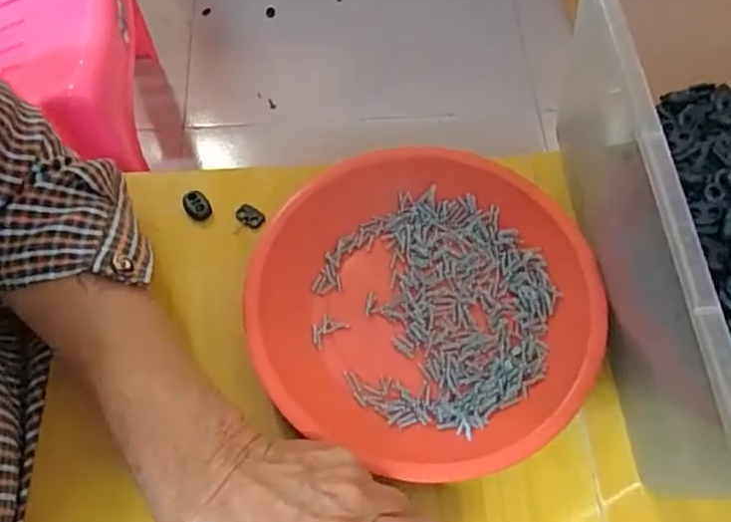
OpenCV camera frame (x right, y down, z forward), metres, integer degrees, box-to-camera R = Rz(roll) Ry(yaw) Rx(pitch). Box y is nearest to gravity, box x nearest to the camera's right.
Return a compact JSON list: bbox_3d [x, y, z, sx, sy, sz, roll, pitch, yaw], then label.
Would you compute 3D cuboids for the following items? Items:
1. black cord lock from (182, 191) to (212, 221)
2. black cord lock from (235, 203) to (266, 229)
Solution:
[{"bbox_3d":[-0.109,-0.035,0.411,0.015,0.010,0.020,-31,67,-14],"label":"black cord lock"},{"bbox_3d":[-0.074,-0.028,0.410,0.019,0.007,0.012,24,66,12],"label":"black cord lock"}]

